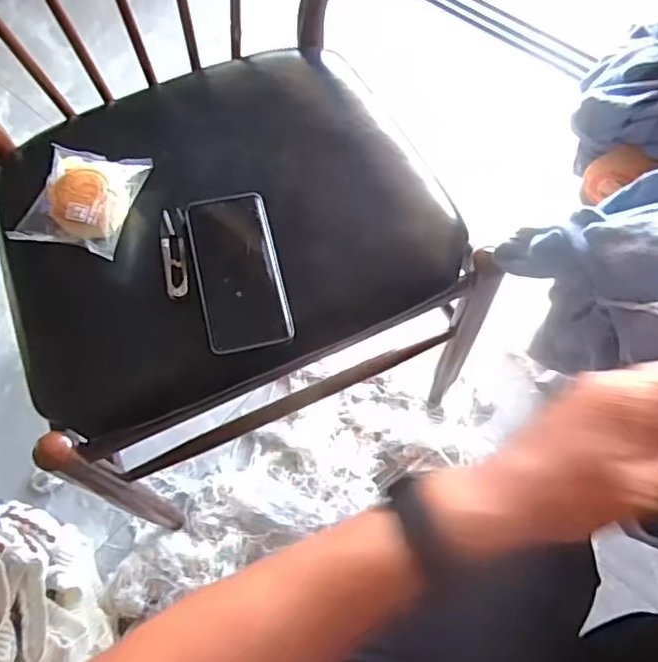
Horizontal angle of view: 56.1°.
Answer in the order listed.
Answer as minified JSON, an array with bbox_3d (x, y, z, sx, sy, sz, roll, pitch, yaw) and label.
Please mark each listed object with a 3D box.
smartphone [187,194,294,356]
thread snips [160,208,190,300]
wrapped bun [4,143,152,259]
[{"bbox_3d":[-0.087,-0.060,0.589,0.077,0.011,0.164,-14,65,-4],"label":"smartphone"},{"bbox_3d":[-0.151,-0.077,0.605,0.024,0.008,0.096,-9,65,-2],"label":"thread snips"},{"bbox_3d":[-0.241,-0.132,0.605,0.094,0.040,0.120,11,66,7],"label":"wrapped bun"}]

